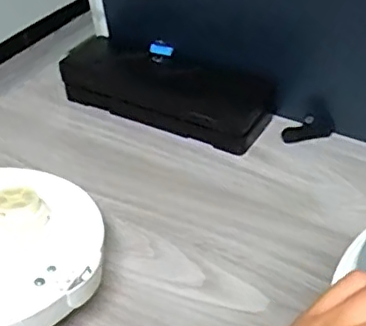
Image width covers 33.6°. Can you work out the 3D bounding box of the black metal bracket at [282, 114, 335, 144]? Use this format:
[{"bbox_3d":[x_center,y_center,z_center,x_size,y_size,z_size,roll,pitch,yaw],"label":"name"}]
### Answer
[{"bbox_3d":[0.140,-0.038,0.685,0.058,0.027,0.012,-16,39,4],"label":"black metal bracket"}]

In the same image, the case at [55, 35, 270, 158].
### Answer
[{"bbox_3d":[-0.024,-0.088,0.732,0.258,0.059,0.078,19,44,24],"label":"case"}]

